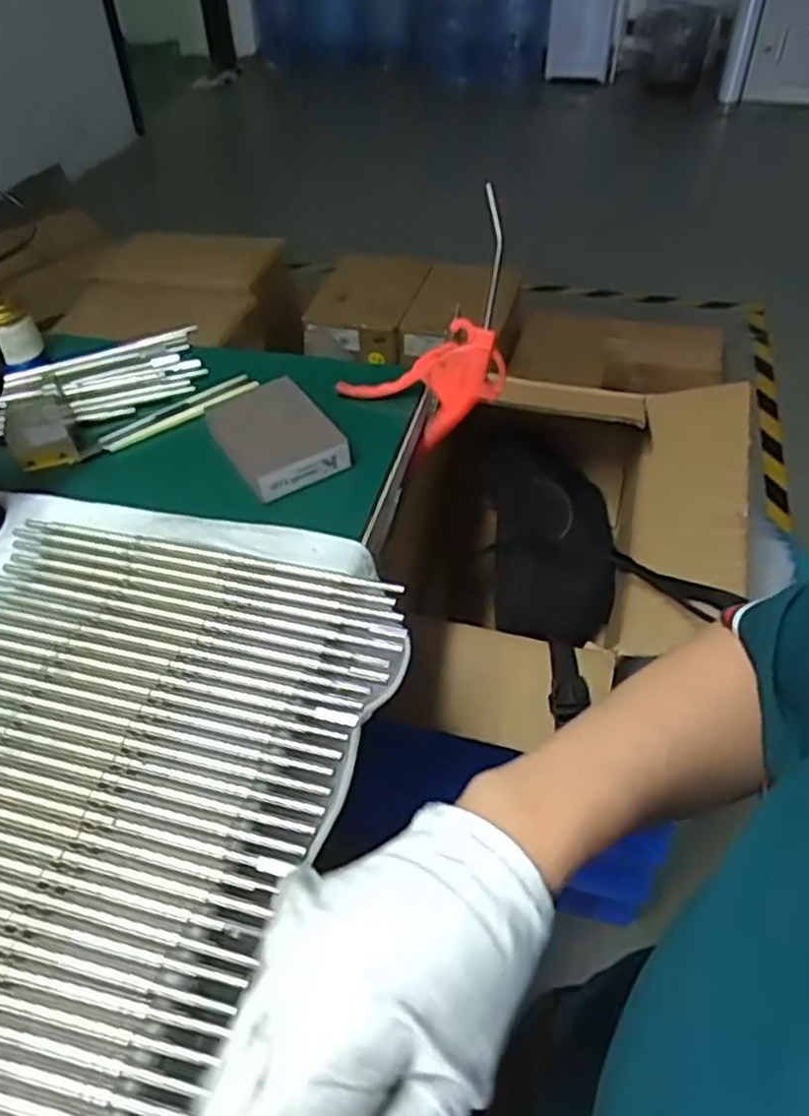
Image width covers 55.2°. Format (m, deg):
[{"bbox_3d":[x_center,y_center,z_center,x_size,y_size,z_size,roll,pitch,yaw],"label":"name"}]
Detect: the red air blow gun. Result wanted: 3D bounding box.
[{"bbox_3d":[0.039,-0.161,0.569,0.092,0.181,0.025,44,36,-2],"label":"red air blow gun"}]

